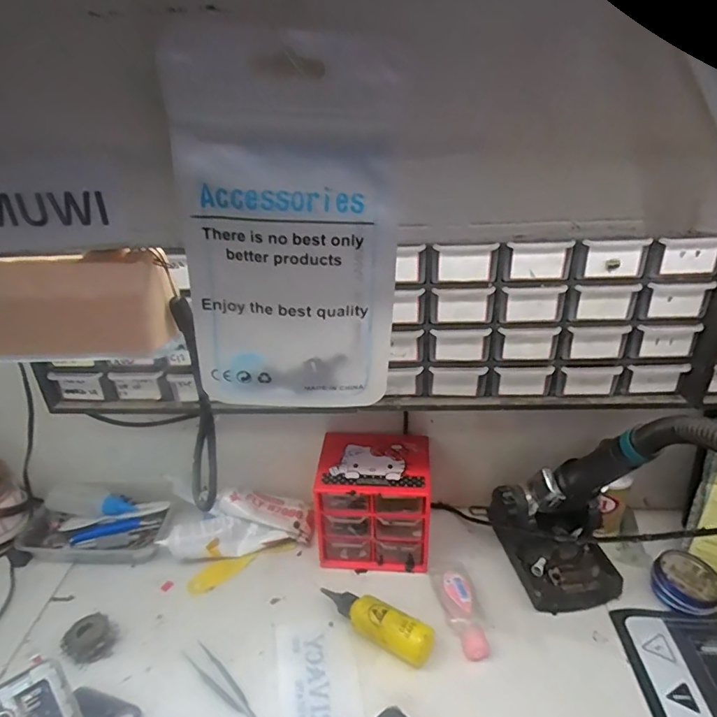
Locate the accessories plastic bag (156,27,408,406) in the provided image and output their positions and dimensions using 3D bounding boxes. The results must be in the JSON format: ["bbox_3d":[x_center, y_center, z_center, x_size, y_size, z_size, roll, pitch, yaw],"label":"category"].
[{"bbox_3d":[-0.025,-0.044,0.194,0.084,0.138,0.015,-3,29,0],"label":"accessories plastic bag"}]

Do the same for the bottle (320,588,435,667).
[{"bbox_3d":[0.012,0.260,0.499,0.121,0.034,0.033,14,33,28],"label":"bottle"}]

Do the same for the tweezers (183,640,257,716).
[{"bbox_3d":[-0.117,0.308,0.463,0.135,0.007,0.020,23,38,38],"label":"tweezers"}]

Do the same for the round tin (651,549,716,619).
[{"bbox_3d":[0.342,0.233,0.526,0.068,0.020,0.060,-28,37,-37],"label":"round tin"}]

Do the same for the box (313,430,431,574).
[{"bbox_3d":[0.018,0.164,0.586,0.124,0.117,0.100,0,29,5],"label":"box"}]

